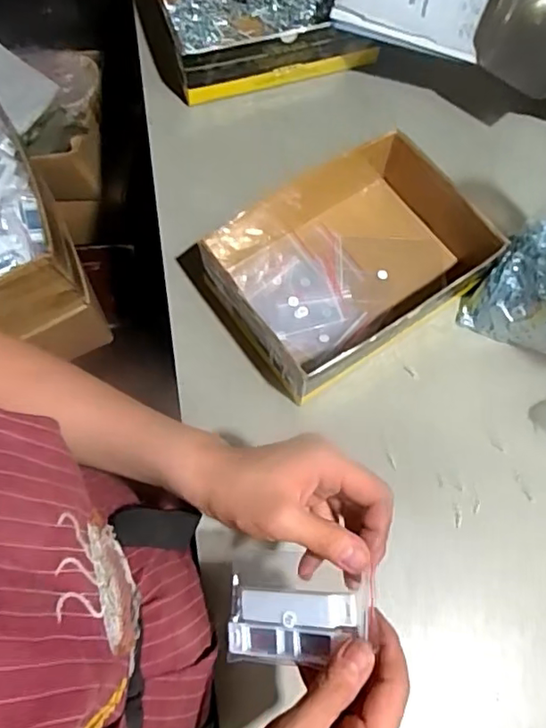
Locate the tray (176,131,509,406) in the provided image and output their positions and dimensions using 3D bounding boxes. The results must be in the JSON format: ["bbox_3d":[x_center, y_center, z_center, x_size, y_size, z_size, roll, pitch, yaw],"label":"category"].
[{"bbox_3d":[0.066,-0.114,0.600,0.261,0.074,0.214,-33,72,-13],"label":"tray"}]

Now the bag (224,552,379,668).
[{"bbox_3d":[0.014,0.162,0.390,0.105,0.018,0.068,-12,70,23],"label":"bag"}]

